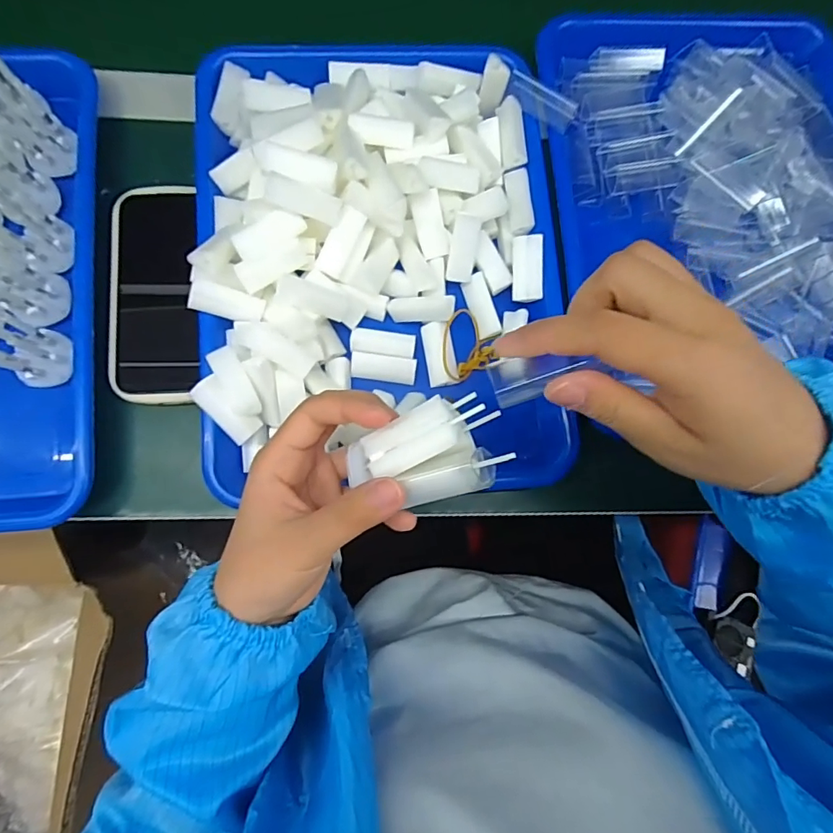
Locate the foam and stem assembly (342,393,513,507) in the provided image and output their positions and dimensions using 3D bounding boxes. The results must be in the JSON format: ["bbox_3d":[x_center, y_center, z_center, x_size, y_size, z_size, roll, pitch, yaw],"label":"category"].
[{"bbox_3d":[0.004,0.018,0.230,0.070,0.026,0.044,-14,83,-6],"label":"foam and stem assembly"}]

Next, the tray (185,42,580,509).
[{"bbox_3d":[-0.023,-0.117,0.340,0.251,0.075,0.312,-2,81,-4],"label":"tray"}]

